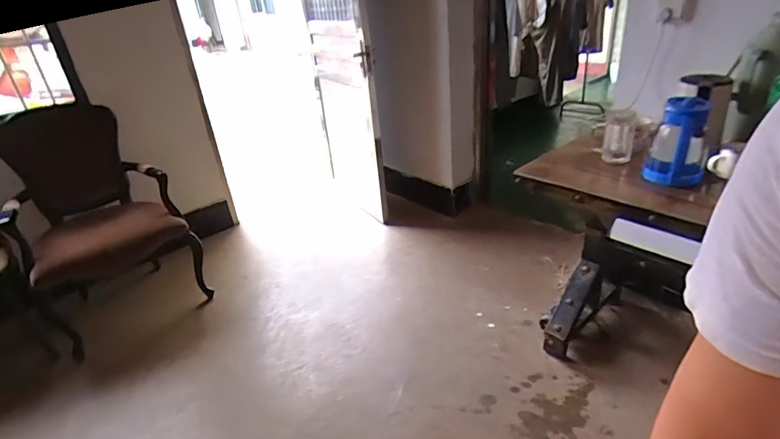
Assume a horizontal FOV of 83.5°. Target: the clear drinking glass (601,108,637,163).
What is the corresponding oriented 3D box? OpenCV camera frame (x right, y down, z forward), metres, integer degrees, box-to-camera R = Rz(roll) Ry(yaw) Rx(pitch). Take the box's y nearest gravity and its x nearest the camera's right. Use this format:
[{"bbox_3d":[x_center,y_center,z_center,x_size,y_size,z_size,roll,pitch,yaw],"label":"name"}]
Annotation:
[{"bbox_3d":[0.689,-0.253,1.315,0.083,0.165,0.100,8,31,25],"label":"clear drinking glass"}]

